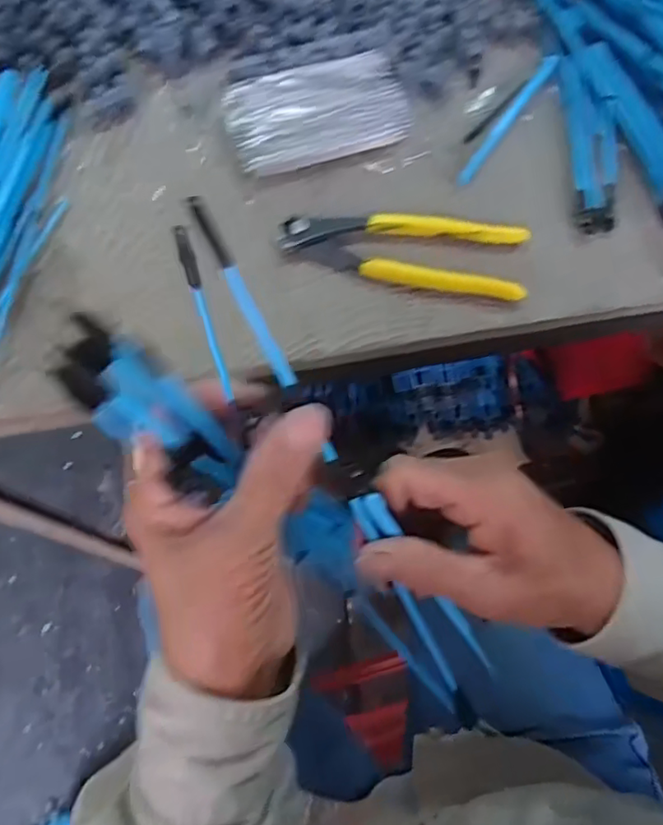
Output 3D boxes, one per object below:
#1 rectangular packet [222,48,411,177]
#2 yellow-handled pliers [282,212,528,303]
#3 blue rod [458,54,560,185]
[{"bbox_3d":[-0.013,-0.228,0.441,0.129,0.021,0.082,-13,69,-4],"label":"rectangular packet"},{"bbox_3d":[0.047,-0.106,0.389,0.161,0.012,0.055,5,69,3],"label":"yellow-handled pliers"},{"bbox_3d":[0.130,-0.219,0.432,0.014,0.011,0.137,32,73,13],"label":"blue rod"}]

